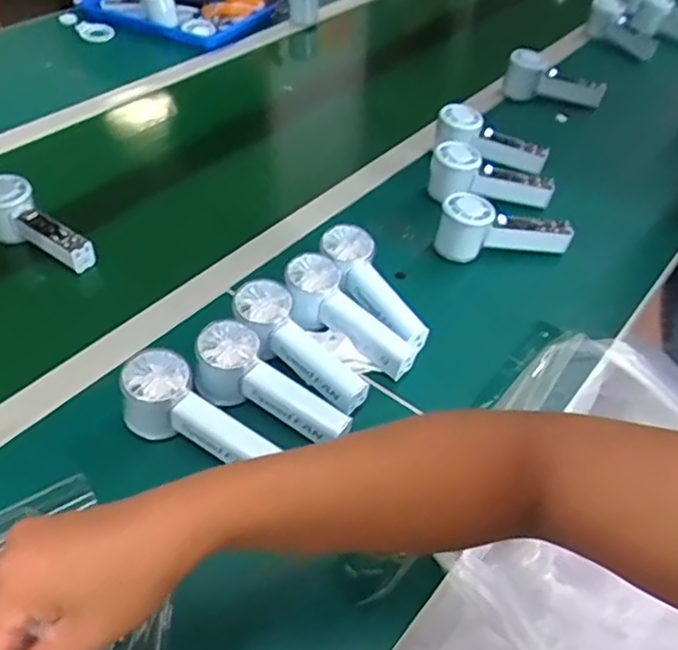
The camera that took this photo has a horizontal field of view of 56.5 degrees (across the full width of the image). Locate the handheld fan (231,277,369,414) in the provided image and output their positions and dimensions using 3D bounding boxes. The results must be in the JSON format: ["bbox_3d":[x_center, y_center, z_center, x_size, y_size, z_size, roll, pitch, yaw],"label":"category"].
[{"bbox_3d":[-0.038,0.023,0.577,0.151,0.051,0.055,44,57,12],"label":"handheld fan"}]

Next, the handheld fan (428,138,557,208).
[{"bbox_3d":[0.189,-0.182,0.785,0.149,0.071,0.046,6,45,4],"label":"handheld fan"}]

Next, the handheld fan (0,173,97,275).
[{"bbox_3d":[-0.334,-0.106,0.702,0.151,0.052,0.051,34,52,11],"label":"handheld fan"}]

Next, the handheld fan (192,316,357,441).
[{"bbox_3d":[-0.057,0.055,0.536,0.142,0.057,0.055,29,51,24],"label":"handheld fan"}]

